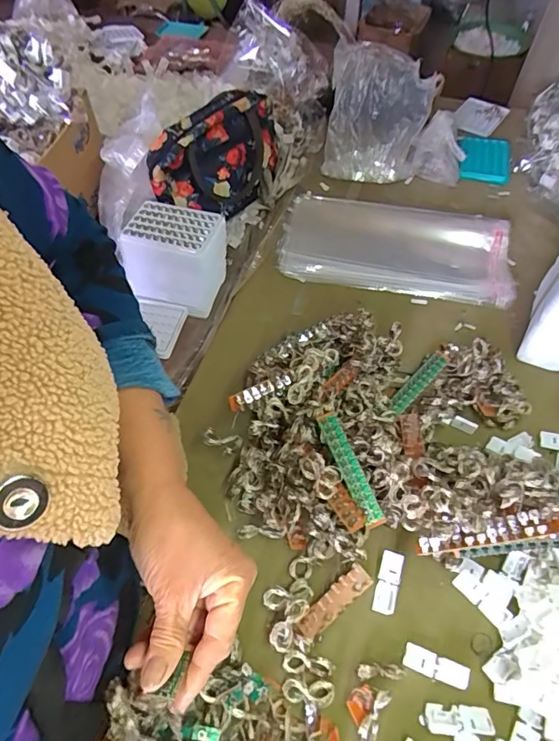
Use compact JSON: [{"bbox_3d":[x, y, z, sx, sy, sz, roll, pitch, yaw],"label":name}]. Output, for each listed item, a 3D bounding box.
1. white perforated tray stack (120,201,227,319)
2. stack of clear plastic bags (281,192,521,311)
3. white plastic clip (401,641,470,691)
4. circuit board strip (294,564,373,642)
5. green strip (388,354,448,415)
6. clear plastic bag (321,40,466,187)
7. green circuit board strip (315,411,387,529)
[{"bbox_3d":[-0.152,-0.164,0.702,0.138,0.109,0.104,10,55,6],"label":"white perforated tray stack"},{"bbox_3d":[0.175,-0.192,0.724,0.339,0.031,0.166,11,55,7],"label":"stack of clear plastic bags"},{"bbox_3d":[0.140,0.264,0.422,0.056,0.007,0.020,17,56,15],"label":"white plastic clip"},{"bbox_3d":[0.052,0.219,0.447,0.083,0.007,0.022,-35,62,-22],"label":"circuit board strip"},{"bbox_3d":[0.169,0.017,0.585,0.021,0.010,0.104,39,63,23],"label":"green strip"},{"bbox_3d":[0.204,-0.444,0.807,0.236,0.161,0.153,10,55,6],"label":"clear plastic bag"},{"bbox_3d":[0.074,0.102,0.500,0.023,0.009,0.127,-20,68,-12],"label":"green circuit board strip"}]

